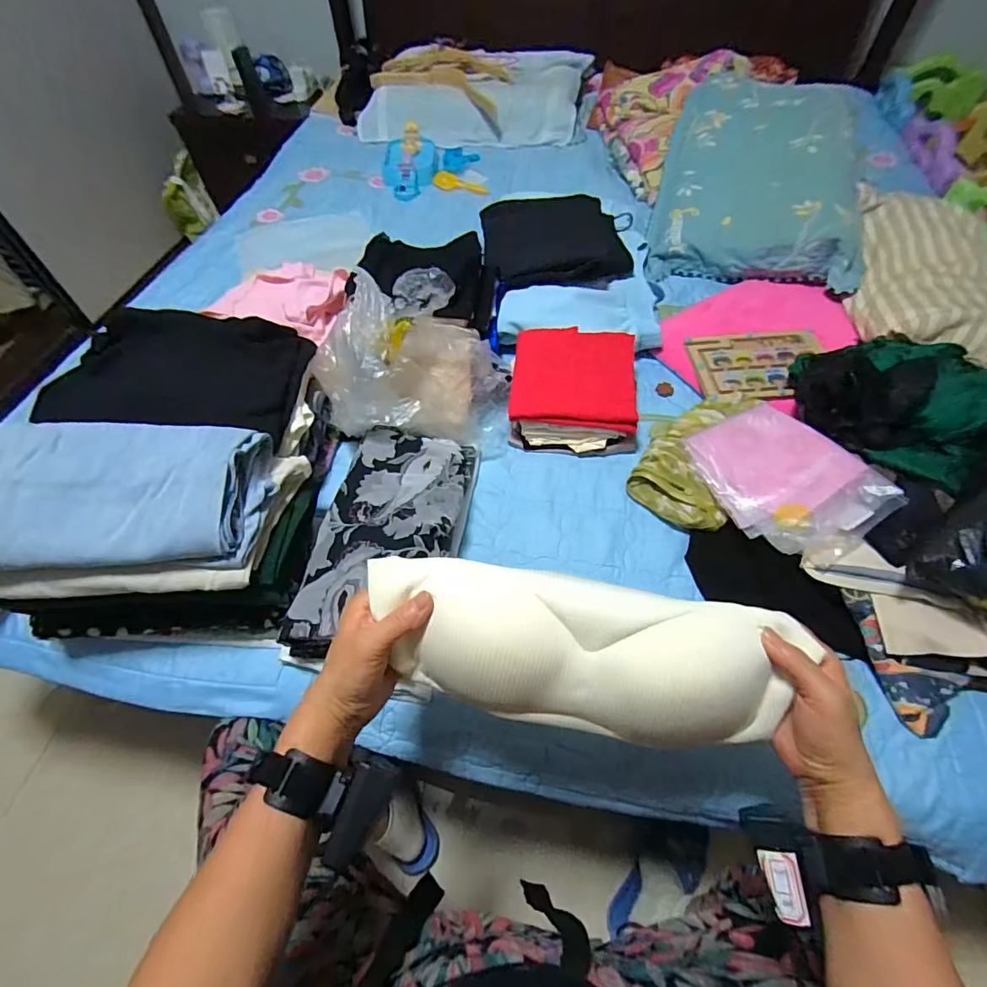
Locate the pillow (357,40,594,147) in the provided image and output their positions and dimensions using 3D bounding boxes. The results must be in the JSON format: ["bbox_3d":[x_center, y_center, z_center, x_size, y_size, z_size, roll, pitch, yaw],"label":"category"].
[{"bbox_3d":[-0.065,-1.241,1.502,0.659,0.141,0.399,10,57,7],"label":"pillow"}]

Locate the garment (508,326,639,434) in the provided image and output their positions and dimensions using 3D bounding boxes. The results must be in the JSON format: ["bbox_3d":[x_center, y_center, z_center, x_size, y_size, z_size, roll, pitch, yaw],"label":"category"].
[{"bbox_3d":[0.127,-0.184,0.760,0.189,0.045,0.167,5,56,4],"label":"garment"}]

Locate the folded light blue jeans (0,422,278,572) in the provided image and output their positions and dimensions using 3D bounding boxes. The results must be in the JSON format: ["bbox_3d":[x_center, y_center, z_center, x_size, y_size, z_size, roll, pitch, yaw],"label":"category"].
[{"bbox_3d":[-0.394,0.000,0.509,0.279,0.079,0.163,-7,56,-3],"label":"folded light blue jeans"}]

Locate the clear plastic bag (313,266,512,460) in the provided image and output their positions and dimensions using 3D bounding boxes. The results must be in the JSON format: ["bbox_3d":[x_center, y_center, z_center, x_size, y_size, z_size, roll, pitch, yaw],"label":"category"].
[{"bbox_3d":[-0.115,-0.187,0.704,0.281,0.216,0.197,-6,56,-3],"label":"clear plastic bag"}]

